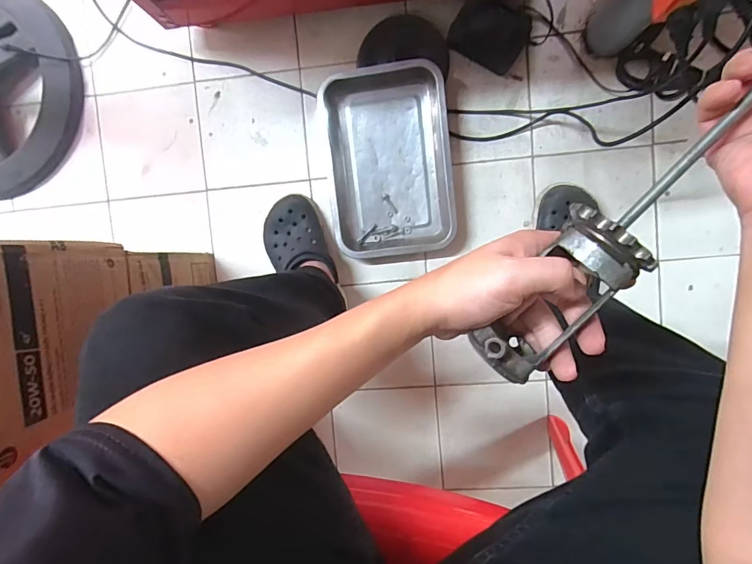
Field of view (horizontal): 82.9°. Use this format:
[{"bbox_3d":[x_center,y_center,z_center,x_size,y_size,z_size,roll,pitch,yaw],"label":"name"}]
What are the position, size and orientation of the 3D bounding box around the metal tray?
[{"bbox_3d":[0.023,-0.209,0.745,0.209,0.059,0.304,-7,93,5],"label":"metal tray"}]

